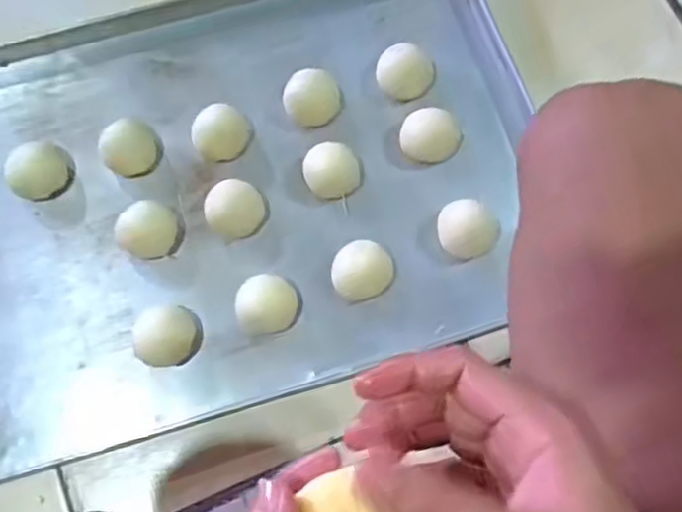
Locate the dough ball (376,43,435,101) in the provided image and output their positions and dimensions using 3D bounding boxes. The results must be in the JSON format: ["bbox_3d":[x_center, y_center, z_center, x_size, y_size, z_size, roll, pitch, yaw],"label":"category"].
[{"bbox_3d":[0.070,-0.201,0.727,0.058,0.029,0.059,0,73,-1],"label":"dough ball"}]

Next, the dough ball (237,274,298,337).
[{"bbox_3d":[-0.072,0.048,0.652,0.058,0.031,0.052,-15,74,-6],"label":"dough ball"}]

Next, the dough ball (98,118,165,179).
[{"bbox_3d":[-0.217,-0.111,0.693,0.066,0.036,0.056,-25,75,-8],"label":"dough ball"}]

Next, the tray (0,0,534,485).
[{"bbox_3d":[-0.143,-0.078,0.686,0.690,0.035,0.457,-16,74,-6],"label":"tray"}]

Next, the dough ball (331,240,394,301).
[{"bbox_3d":[0.022,0.013,0.657,0.062,0.033,0.059,-11,74,-4],"label":"dough ball"}]

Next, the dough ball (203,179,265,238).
[{"bbox_3d":[-0.107,-0.047,0.679,0.058,0.027,0.053,0,73,-1],"label":"dough ball"}]

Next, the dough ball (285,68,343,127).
[{"bbox_3d":[-0.031,-0.169,0.715,0.059,0.030,0.052,-10,74,-4],"label":"dough ball"}]

